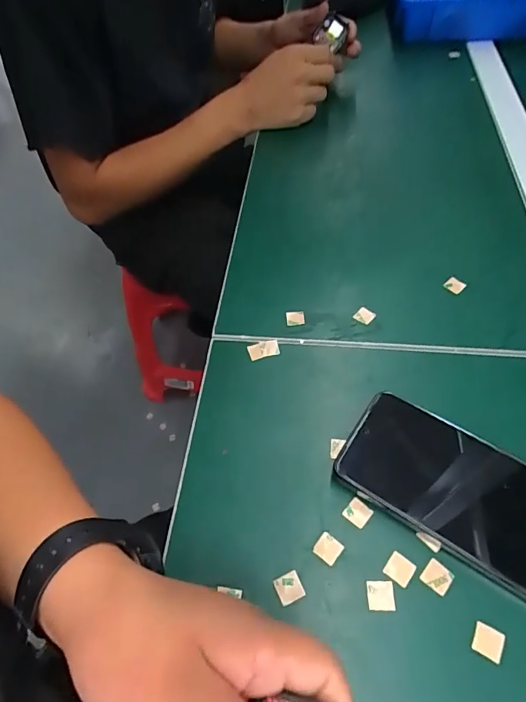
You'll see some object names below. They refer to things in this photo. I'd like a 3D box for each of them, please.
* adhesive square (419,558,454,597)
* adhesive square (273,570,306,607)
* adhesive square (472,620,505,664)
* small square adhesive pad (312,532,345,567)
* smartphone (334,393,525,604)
[{"bbox_3d":[0.105,0.136,0.269,0.015,0.004,0.016,35,64,24],"label":"adhesive square"},{"bbox_3d":[0.016,0.144,0.272,0.016,0.004,0.015,-21,57,-11],"label":"adhesive square"},{"bbox_3d":[0.126,0.162,0.249,0.015,0.004,0.016,24,60,19],"label":"adhesive square"},{"bbox_3d":[0.041,0.125,0.283,0.016,0.004,0.015,35,64,24],"label":"small square adhesive pad"},{"bbox_3d":[0.131,0.094,0.290,0.159,0.018,0.076,28,62,21],"label":"smartphone"}]

